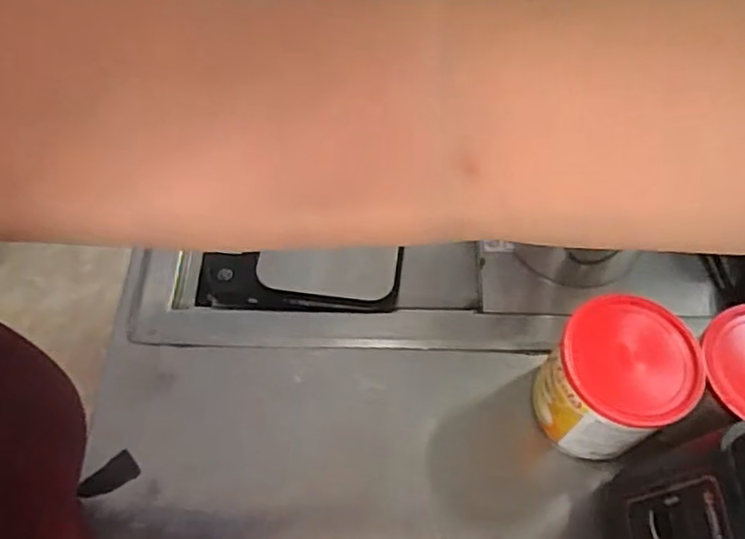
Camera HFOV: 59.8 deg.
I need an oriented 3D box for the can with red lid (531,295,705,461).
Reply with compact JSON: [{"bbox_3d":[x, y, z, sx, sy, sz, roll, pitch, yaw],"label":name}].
[{"bbox_3d":[0.189,0.093,0.523,0.097,0.121,0.095,0,61,0],"label":"can with red lid"}]

